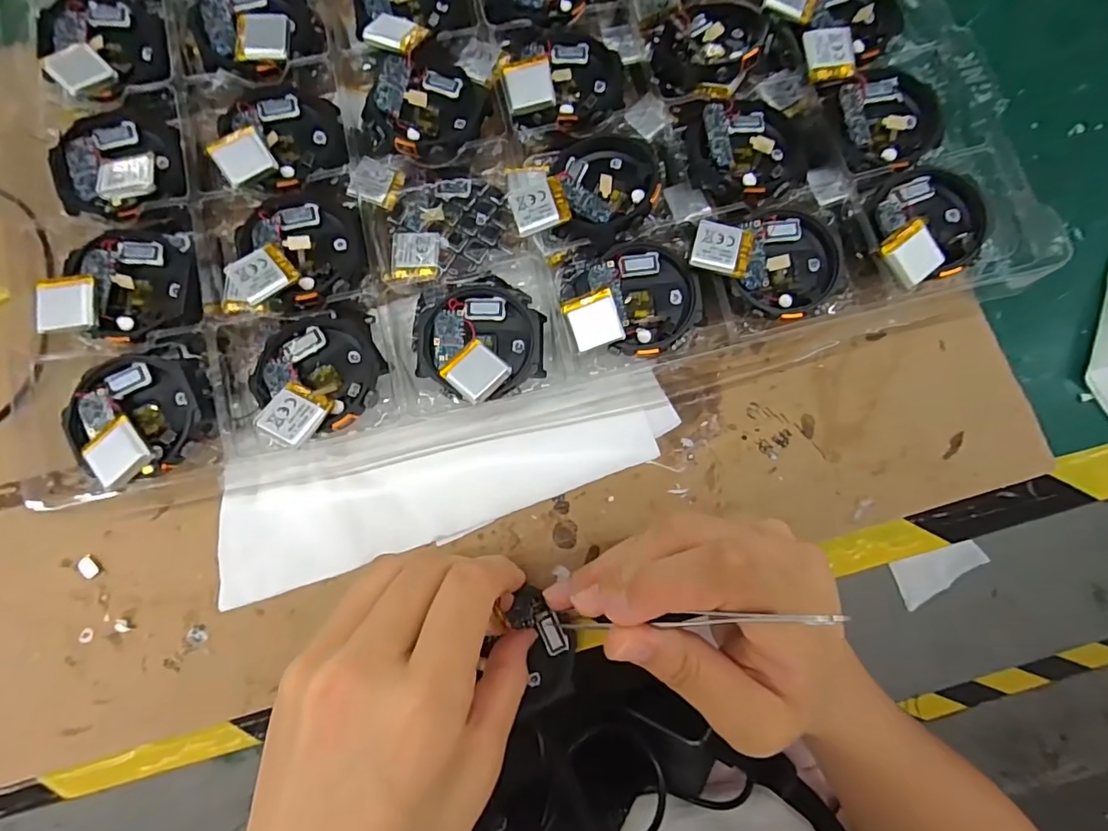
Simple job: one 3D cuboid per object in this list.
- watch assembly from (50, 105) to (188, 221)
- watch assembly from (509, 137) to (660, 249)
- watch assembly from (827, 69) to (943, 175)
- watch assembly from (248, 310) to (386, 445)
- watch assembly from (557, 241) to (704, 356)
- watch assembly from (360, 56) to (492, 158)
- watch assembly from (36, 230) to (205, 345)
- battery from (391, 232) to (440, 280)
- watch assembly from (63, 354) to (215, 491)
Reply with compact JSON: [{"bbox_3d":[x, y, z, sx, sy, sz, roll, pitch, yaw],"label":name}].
[{"bbox_3d":[-0.193,-0.113,0.228,0.052,0.012,0.055,0,79,-1],"label":"watch assembly"},{"bbox_3d":[0.013,-0.102,0.228,0.064,0.013,0.056,-9,79,-3],"label":"watch assembly"},{"bbox_3d":[0.153,-0.135,0.240,0.053,0.012,0.044,-31,81,-7],"label":"watch assembly"},{"bbox_3d":[-0.097,-0.018,0.219,0.055,0.012,0.050,3,60,-6],"label":"watch assembly"},{"bbox_3d":[0.033,-0.049,0.223,0.055,0.014,0.047,-12,82,-12],"label":"watch assembly"},{"bbox_3d":[-0.057,-0.145,0.240,0.050,0.009,0.057,20,79,3],"label":"watch assembly"},{"bbox_3d":[-0.184,-0.054,0.223,0.058,0.011,0.047,-20,82,-17],"label":"watch assembly"},{"bbox_3d":[-0.063,-0.074,0.238,0.021,0.004,0.023,0,79,-1],"label":"battery"},{"bbox_3d":[-0.164,0.000,0.211,0.052,0.016,0.049,2,68,-5],"label":"watch assembly"}]

